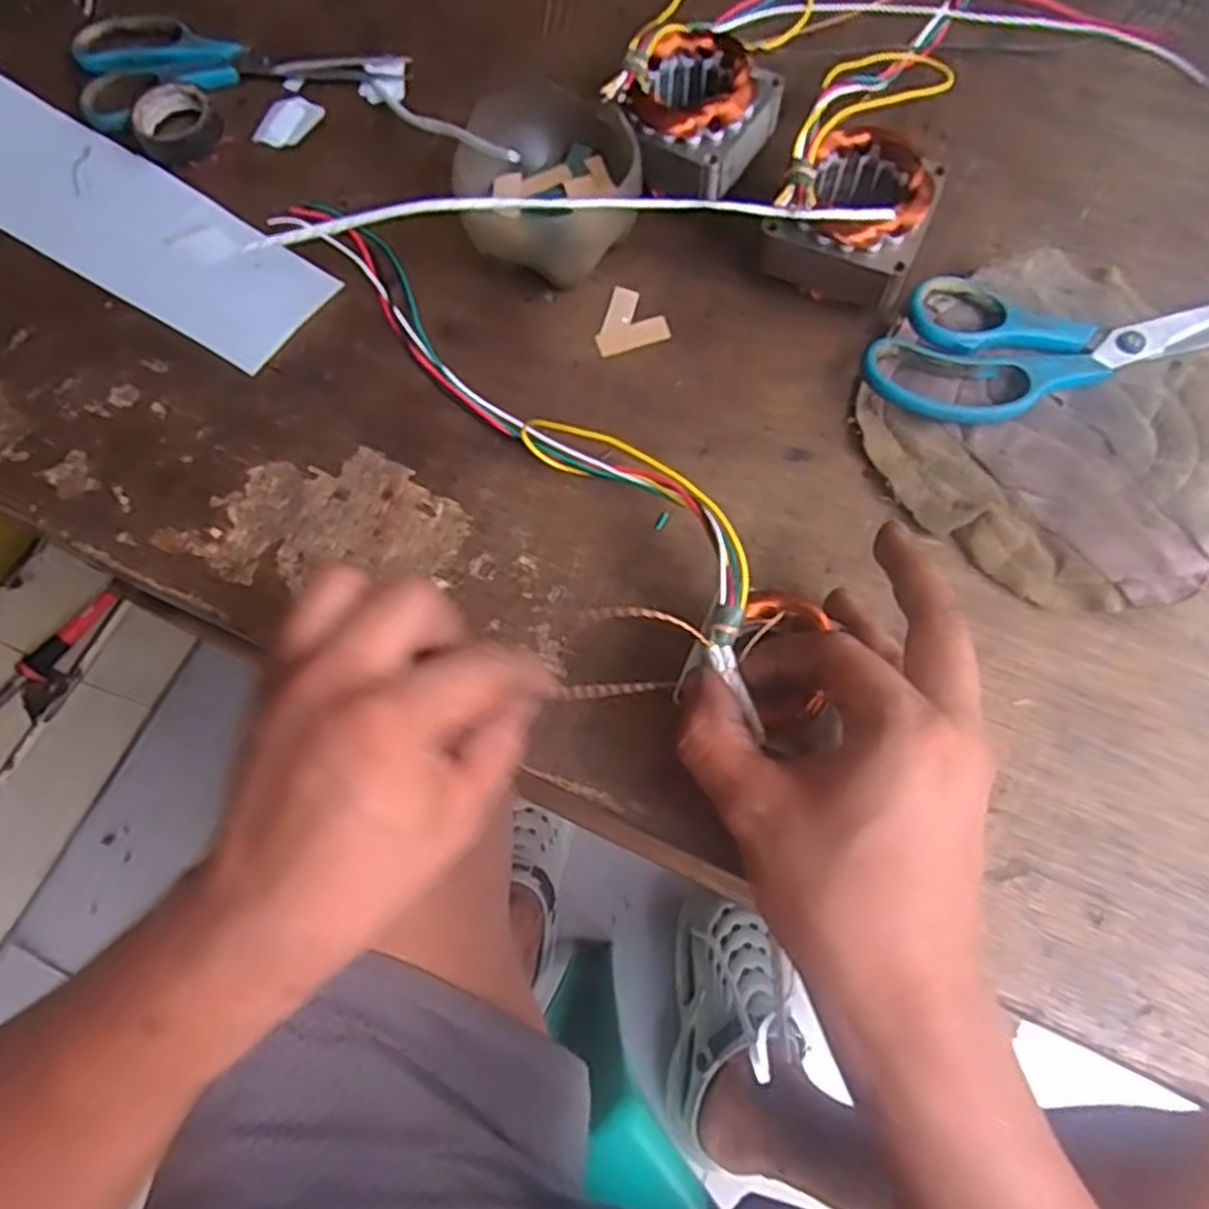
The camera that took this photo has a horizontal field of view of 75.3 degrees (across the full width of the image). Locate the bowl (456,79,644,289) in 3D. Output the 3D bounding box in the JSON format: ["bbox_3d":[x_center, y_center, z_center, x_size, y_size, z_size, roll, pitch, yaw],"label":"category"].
[{"bbox_3d":[-0.029,-0.223,0.410,0.090,0.053,0.107,-5,71,0],"label":"bowl"}]

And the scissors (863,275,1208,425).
[{"bbox_3d":[0.238,-0.143,0.392,0.228,0.020,0.078,-19,72,-5],"label":"scissors"}]

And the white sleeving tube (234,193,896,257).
[{"bbox_3d":[-0.021,-0.183,0.372,0.299,0.024,0.014,-1,71,1],"label":"white sleeving tube"}]

